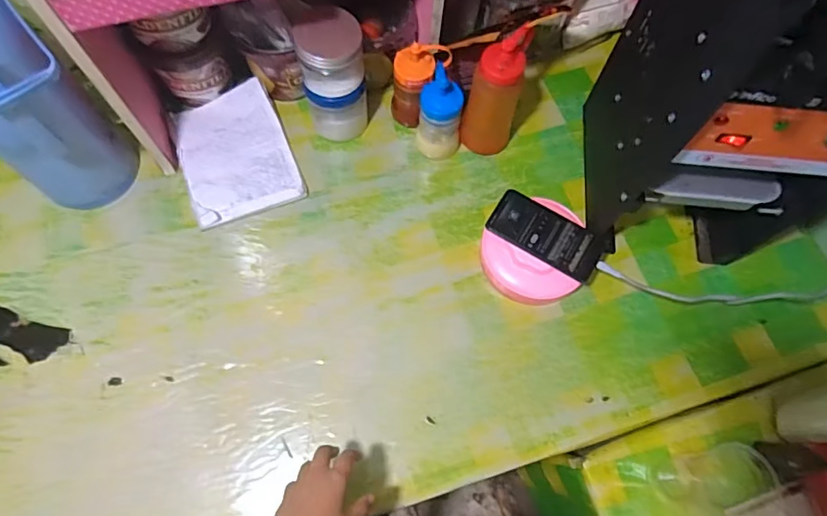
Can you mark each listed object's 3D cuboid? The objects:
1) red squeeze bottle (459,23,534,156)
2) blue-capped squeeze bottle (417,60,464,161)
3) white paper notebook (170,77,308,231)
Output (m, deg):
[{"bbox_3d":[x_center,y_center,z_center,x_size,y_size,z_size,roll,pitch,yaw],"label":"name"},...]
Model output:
[{"bbox_3d":[0.116,-0.230,0.744,0.074,0.195,0.078,1,68,-2],"label":"red squeeze bottle"},{"bbox_3d":[0.041,-0.212,0.767,0.066,0.122,0.078,7,68,1],"label":"blue-capped squeeze bottle"},{"bbox_3d":[-0.270,-0.160,0.786,0.157,0.017,0.209,-22,71,-10],"label":"white paper notebook"}]

